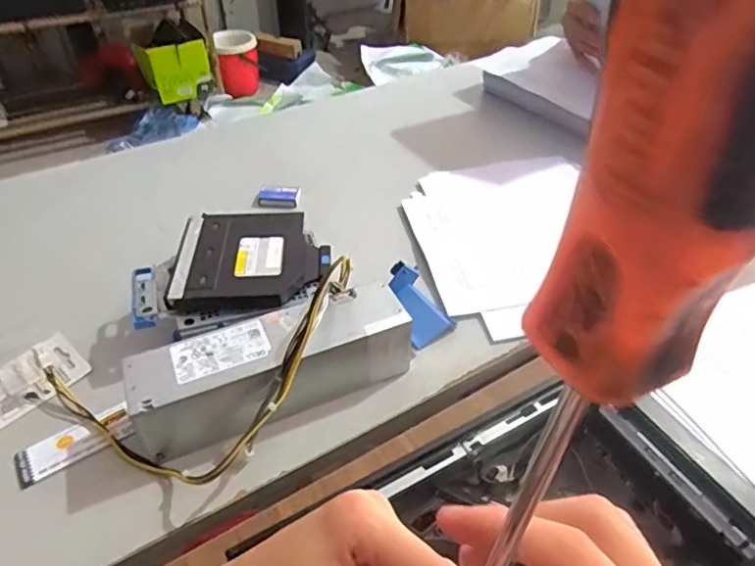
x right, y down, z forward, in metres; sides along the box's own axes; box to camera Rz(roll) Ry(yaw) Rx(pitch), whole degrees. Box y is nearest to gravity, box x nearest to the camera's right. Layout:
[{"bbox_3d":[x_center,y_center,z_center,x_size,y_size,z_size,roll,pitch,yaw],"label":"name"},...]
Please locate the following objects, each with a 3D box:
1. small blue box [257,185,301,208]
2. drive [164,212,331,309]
[{"bbox_3d":[-0.128,-0.114,0.721,0.055,0.015,0.030,2,44,2],"label":"small blue box"},{"bbox_3d":[-0.128,-0.026,0.561,0.148,0.021,0.124,0,44,0],"label":"drive"}]

